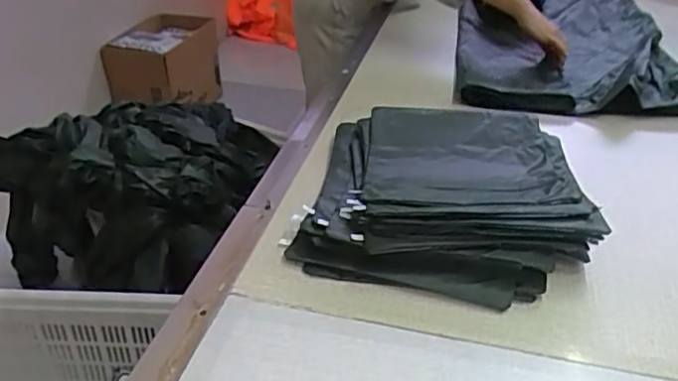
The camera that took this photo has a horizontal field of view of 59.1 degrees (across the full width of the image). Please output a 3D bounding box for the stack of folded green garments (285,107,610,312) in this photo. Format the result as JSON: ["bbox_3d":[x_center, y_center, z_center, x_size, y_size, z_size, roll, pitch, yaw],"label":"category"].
[{"bbox_3d":[0.151,-0.023,0.838,0.356,0.058,0.420,7,34,8],"label":"stack of folded green garments"}]

